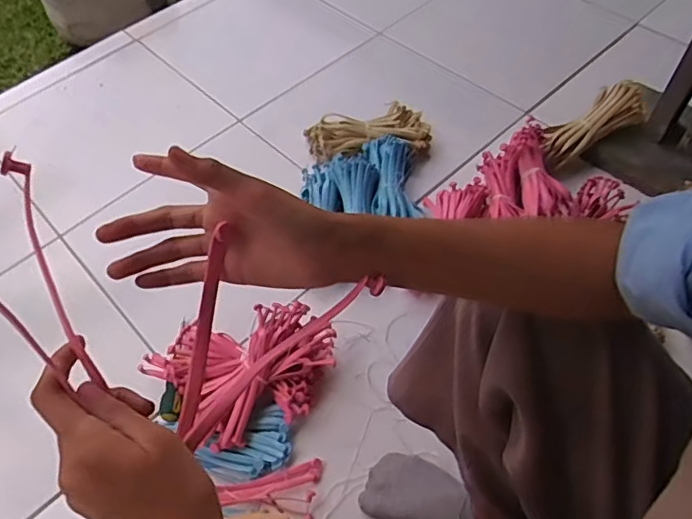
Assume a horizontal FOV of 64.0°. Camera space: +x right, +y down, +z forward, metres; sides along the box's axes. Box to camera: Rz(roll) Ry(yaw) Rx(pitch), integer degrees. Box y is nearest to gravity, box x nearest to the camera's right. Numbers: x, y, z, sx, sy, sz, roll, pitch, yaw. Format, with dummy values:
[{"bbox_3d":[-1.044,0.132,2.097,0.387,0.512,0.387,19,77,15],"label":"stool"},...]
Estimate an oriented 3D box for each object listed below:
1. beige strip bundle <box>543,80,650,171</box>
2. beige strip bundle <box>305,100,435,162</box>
[{"bbox_3d":[0.416,-0.230,0.932,0.188,0.058,0.065,-36,56,17],"label":"beige strip bundle"},{"bbox_3d":[0.038,-0.227,1.008,0.228,0.064,0.076,-2,56,3],"label":"beige strip bundle"}]

